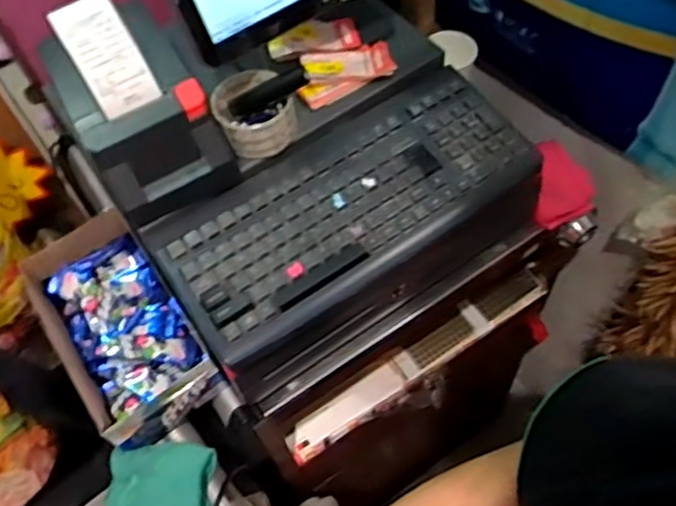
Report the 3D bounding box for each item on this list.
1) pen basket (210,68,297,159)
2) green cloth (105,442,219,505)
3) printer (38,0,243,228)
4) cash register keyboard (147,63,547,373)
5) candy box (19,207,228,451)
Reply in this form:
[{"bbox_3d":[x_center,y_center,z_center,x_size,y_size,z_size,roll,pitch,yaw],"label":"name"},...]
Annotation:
[{"bbox_3d":[-0.087,-0.146,0.690,0.080,0.041,0.091,-23,59,-9],"label":"pen basket"},{"bbox_3d":[-0.177,0.239,0.655,0.108,0.025,0.095,-8,74,17],"label":"green cloth"},{"bbox_3d":[-0.205,-0.149,0.655,0.128,0.135,0.195,-33,61,-15],"label":"printer"},{"bbox_3d":[0.020,-0.038,0.710,0.389,0.088,0.187,-30,79,-15],"label":"cash register keyboard"},{"bbox_3d":[-0.236,0.076,0.720,0.127,0.067,0.253,-31,61,-14],"label":"candy box"}]

